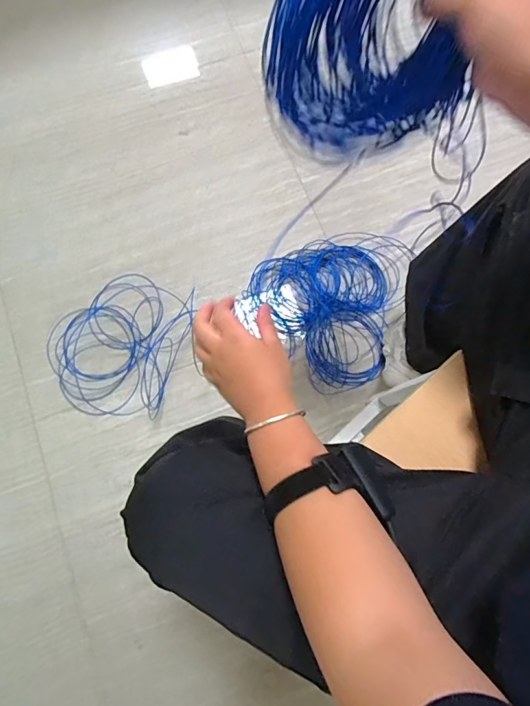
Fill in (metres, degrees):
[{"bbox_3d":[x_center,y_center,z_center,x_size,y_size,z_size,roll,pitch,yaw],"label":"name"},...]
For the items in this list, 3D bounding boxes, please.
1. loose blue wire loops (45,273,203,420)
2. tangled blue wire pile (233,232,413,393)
[{"bbox_3d":[-0.318,-0.020,0.938,0.298,0.031,0.346,36,80,7],"label":"loose blue wire loops"},{"bbox_3d":[0.138,-0.128,0.975,0.349,0.048,0.389,20,78,4],"label":"tangled blue wire pile"}]

